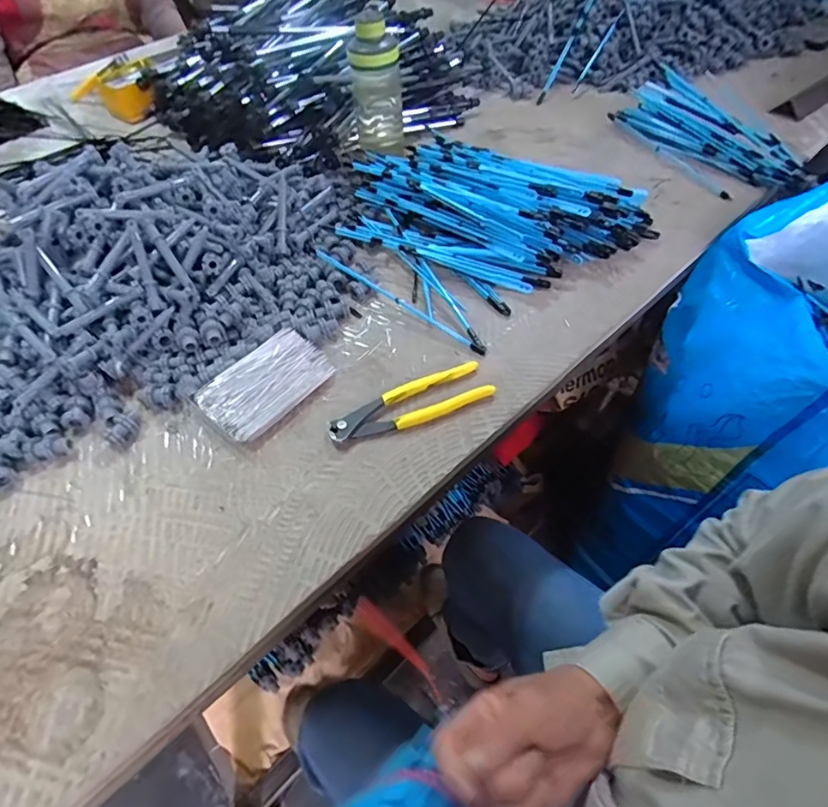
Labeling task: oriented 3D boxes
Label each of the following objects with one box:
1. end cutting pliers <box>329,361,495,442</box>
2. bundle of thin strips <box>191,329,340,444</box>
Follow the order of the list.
[{"bbox_3d":[-0.004,0.001,0.503,0.165,0.011,0.046,-21,56,-12],"label":"end cutting pliers"},{"bbox_3d":[-0.153,-0.022,0.521,0.084,0.015,0.126,37,64,26],"label":"bundle of thin strips"}]

